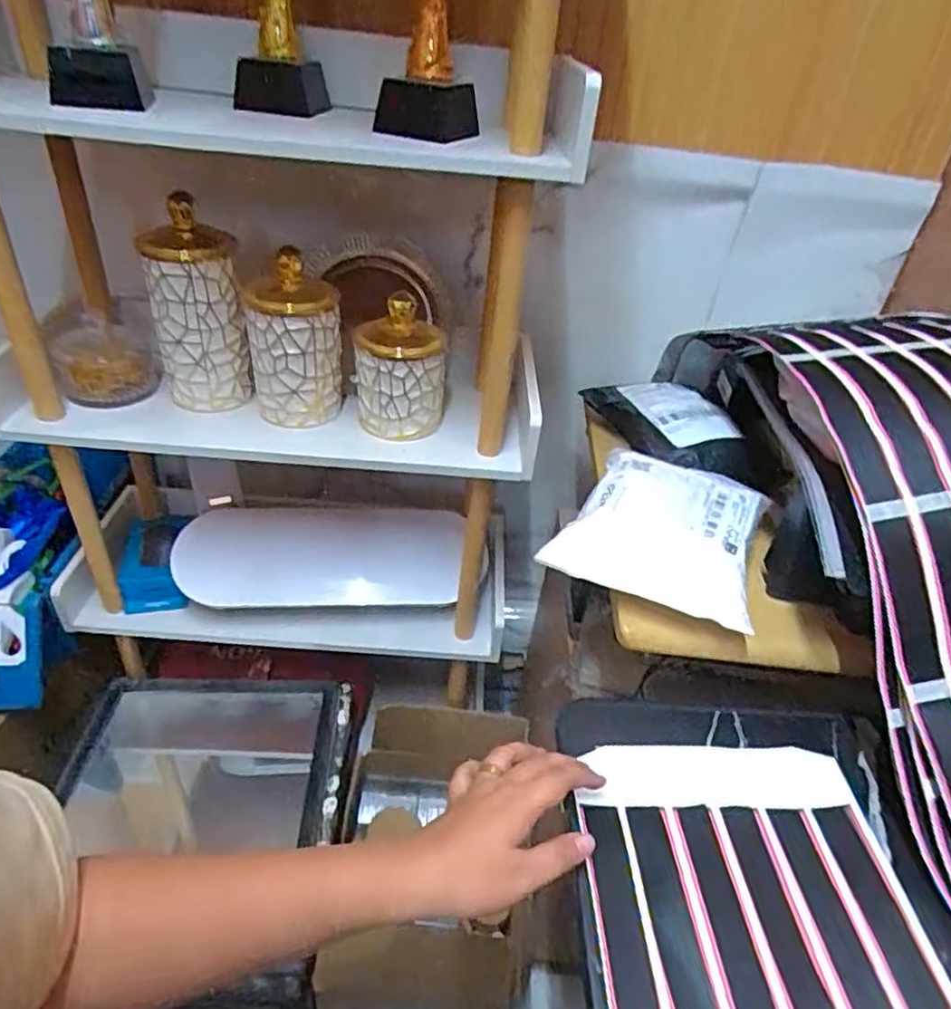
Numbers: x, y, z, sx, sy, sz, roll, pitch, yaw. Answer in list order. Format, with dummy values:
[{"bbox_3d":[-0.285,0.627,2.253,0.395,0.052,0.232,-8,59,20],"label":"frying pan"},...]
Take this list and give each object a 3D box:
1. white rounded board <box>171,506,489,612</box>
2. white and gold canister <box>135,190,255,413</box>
[{"bbox_3d":[-0.200,0.070,0.920,0.402,0.031,0.146,-1,73,-3],"label":"white rounded board"},{"bbox_3d":[-0.308,-0.208,0.740,0.091,0.216,0.082,-14,40,-25],"label":"white and gold canister"}]

